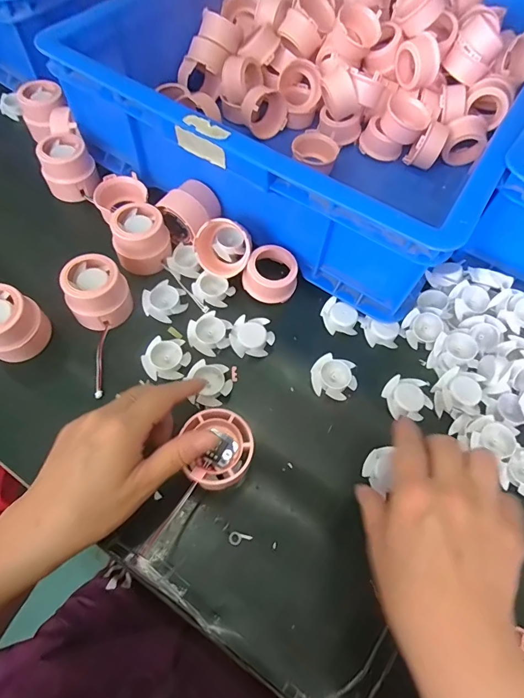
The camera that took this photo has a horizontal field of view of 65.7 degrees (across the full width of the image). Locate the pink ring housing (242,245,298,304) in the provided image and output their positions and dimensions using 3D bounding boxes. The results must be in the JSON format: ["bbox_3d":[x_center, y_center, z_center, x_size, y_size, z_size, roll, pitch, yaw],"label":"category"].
[{"bbox_3d":[0.009,-0.073,0.391,0.046,0.030,0.043,-33,69,-19],"label":"pink ring housing"}]

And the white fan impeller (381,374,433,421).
[{"bbox_3d":[0.128,0.043,0.355,0.041,0.008,0.039,-5,62,-7],"label":"white fan impeller"}]

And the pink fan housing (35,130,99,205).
[{"bbox_3d":[-0.211,-0.197,0.440,0.053,0.045,0.057,-25,67,-16],"label":"pink fan housing"}]

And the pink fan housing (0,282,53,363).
[{"bbox_3d":[-0.217,-0.022,0.346,0.045,0.052,0.051,29,64,11],"label":"pink fan housing"}]

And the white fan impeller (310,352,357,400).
[{"bbox_3d":[0.064,0.025,0.360,0.040,0.010,0.037,2,62,-3],"label":"white fan impeller"}]

